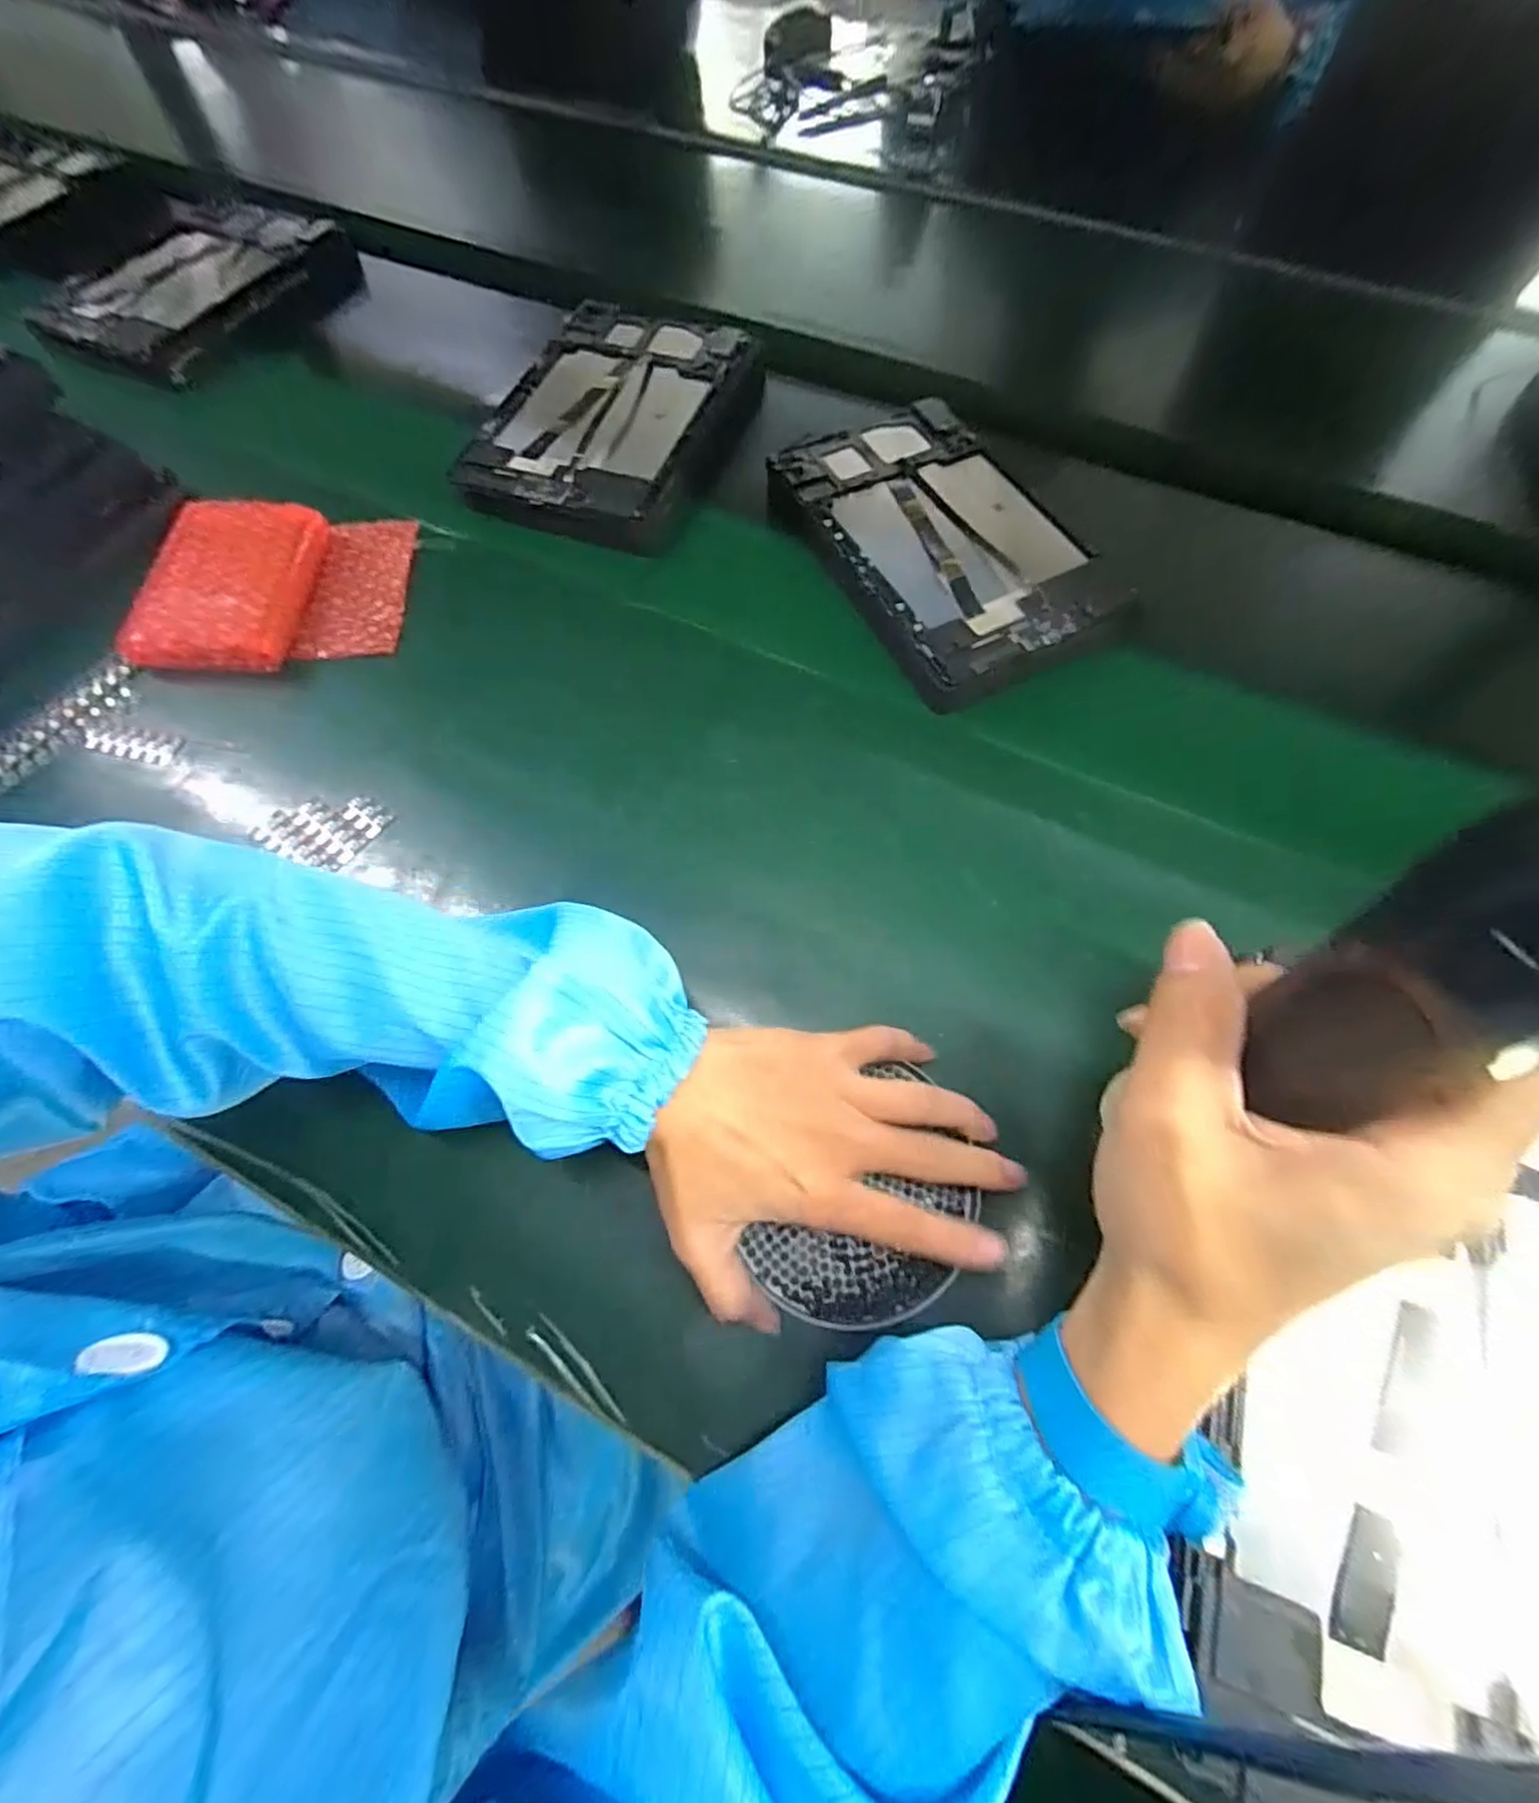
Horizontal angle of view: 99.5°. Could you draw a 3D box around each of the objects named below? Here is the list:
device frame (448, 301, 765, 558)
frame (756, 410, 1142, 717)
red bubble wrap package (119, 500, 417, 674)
[{"bbox_3d":[-0.110,-0.374,0.502,0.179,0.031,0.239,14,68,9],"label":"device frame"},{"bbox_3d":[0.115,-0.247,0.446,0.149,0.021,0.243,-25,68,-8],"label":"frame"},{"bbox_3d":[-0.324,-0.212,0.429,0.159,0.033,0.128,-2,65,-2],"label":"red bubble wrap package"}]

